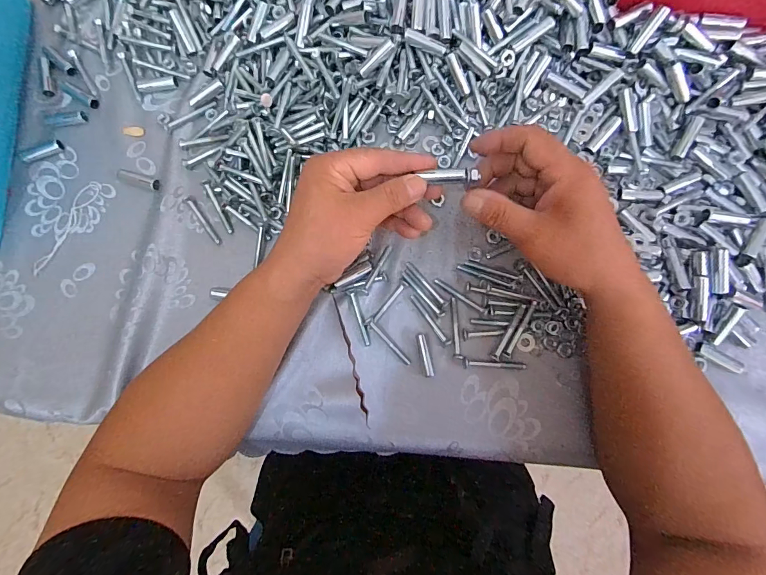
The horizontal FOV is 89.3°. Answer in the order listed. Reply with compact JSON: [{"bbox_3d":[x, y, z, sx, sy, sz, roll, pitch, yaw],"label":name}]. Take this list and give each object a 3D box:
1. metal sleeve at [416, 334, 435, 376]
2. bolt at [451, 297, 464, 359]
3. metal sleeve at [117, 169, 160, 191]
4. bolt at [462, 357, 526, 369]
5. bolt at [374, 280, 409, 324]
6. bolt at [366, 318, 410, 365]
[{"bbox_3d":[0.039,0.061,0.354,0.008,0.008,0.040,-11,83,1],"label":"metal sleeve"},{"bbox_3d":[0.066,0.037,0.356,0.008,0.006,0.055,-6,83,2],"label":"bolt"},{"bbox_3d":[-0.245,-0.109,0.388,0.050,0.007,0.011,20,84,5],"label":"metal sleeve"},{"bbox_3d":[0.101,0.071,0.350,0.057,0.007,0.009,5,83,3],"label":"bolt"},{"bbox_3d":[0.007,0.013,0.361,0.007,0.004,0.047,40,86,7],"label":"bolt"},{"bbox_3d":[0.005,0.050,0.357,0.006,0.004,0.055,-45,83,-3],"label":"bolt"}]

